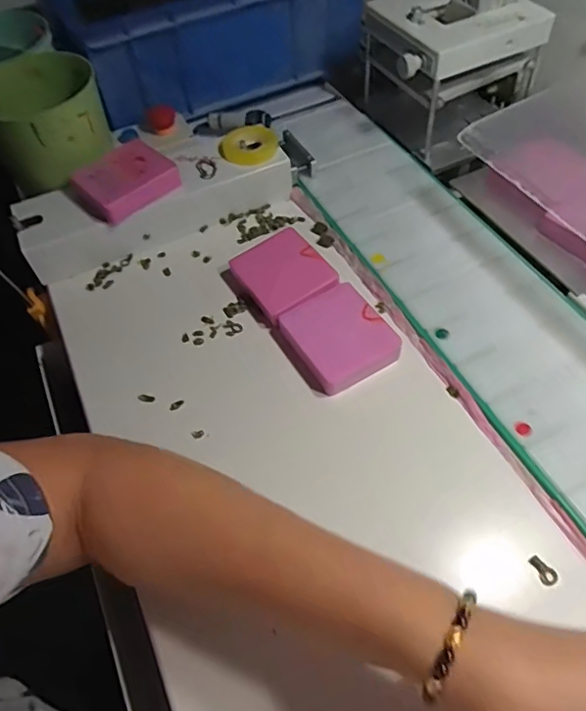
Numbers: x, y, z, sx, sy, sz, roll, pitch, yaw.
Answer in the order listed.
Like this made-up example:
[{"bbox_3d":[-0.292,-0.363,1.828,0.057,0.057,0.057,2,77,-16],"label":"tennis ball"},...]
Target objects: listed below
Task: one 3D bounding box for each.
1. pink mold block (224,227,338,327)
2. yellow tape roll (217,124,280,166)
[{"bbox_3d":[-0.008,-0.069,0.481,0.069,0.024,0.083,-30,57,-16],"label":"pink mold block"},{"bbox_3d":[-0.044,-0.207,0.545,0.057,0.025,0.057,-2,53,3],"label":"yellow tape roll"}]

